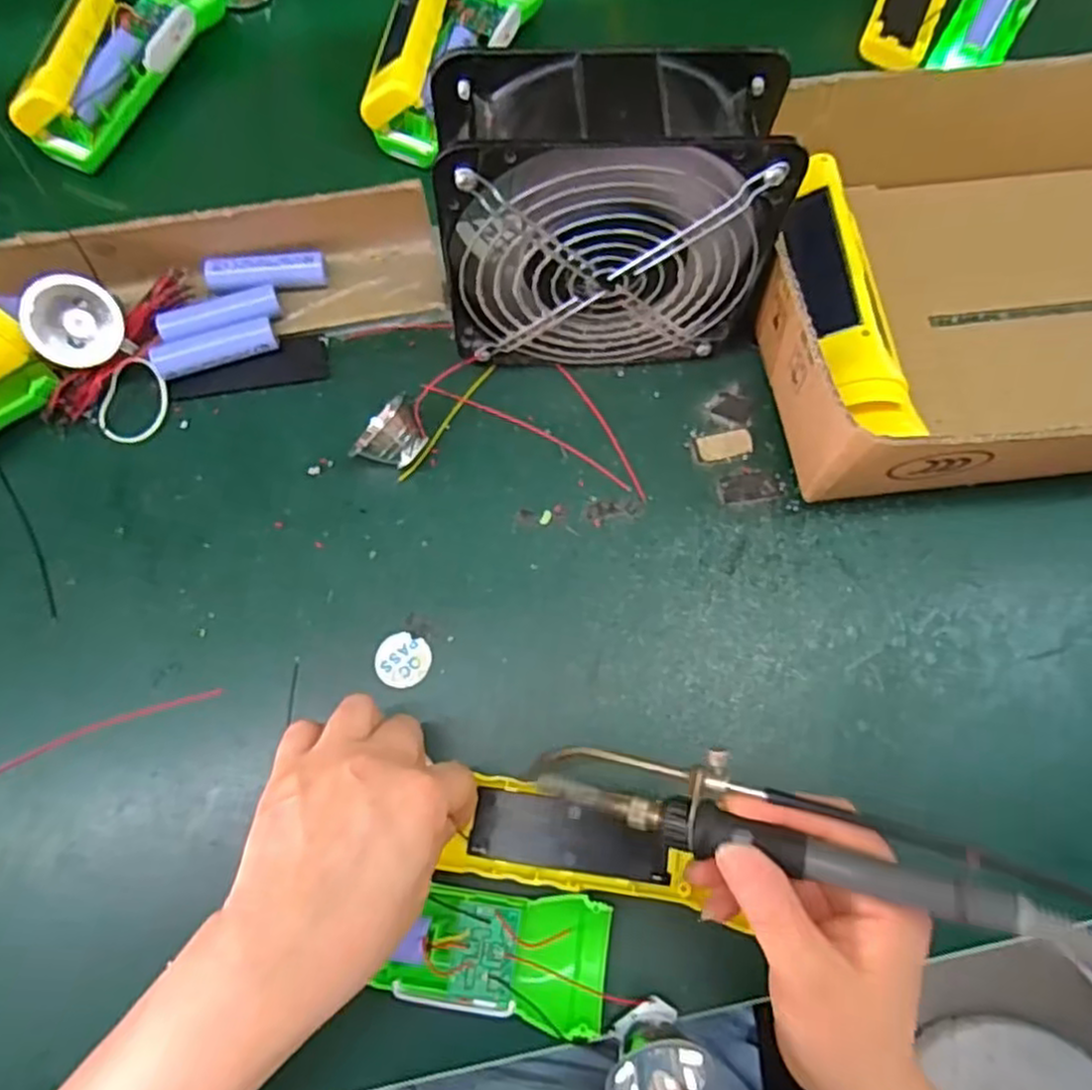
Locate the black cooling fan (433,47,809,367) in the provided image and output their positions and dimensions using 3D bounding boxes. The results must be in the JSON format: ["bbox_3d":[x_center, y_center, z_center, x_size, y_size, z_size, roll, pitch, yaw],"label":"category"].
[{"bbox_3d":[0.033,-0.150,0.350,0.156,0.146,0.063,-1,73,0],"label":"black cooling fan"}]

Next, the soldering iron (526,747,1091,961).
[{"bbox_3d":[0.094,0.106,0.269,0.209,0.032,0.031,10,74,21],"label":"soldering iron"}]

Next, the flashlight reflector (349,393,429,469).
[{"bbox_3d":[-0.079,-0.053,0.382,0.024,0.031,0.038,37,77,11],"label":"flashlight reflector"}]

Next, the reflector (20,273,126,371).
[{"bbox_3d":[-0.251,-0.118,0.384,0.045,0.046,0.036,-50,37,-15],"label":"reflector"}]

